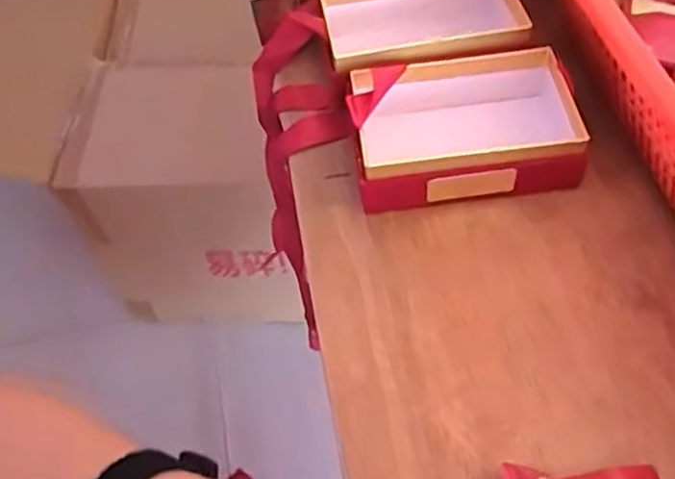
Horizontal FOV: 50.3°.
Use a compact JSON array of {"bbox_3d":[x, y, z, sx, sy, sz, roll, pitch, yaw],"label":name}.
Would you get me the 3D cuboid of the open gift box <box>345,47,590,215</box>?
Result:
[{"bbox_3d":[0.090,-0.075,0.470,0.154,0.046,0.095,-5,55,2],"label":"open gift box"}]

